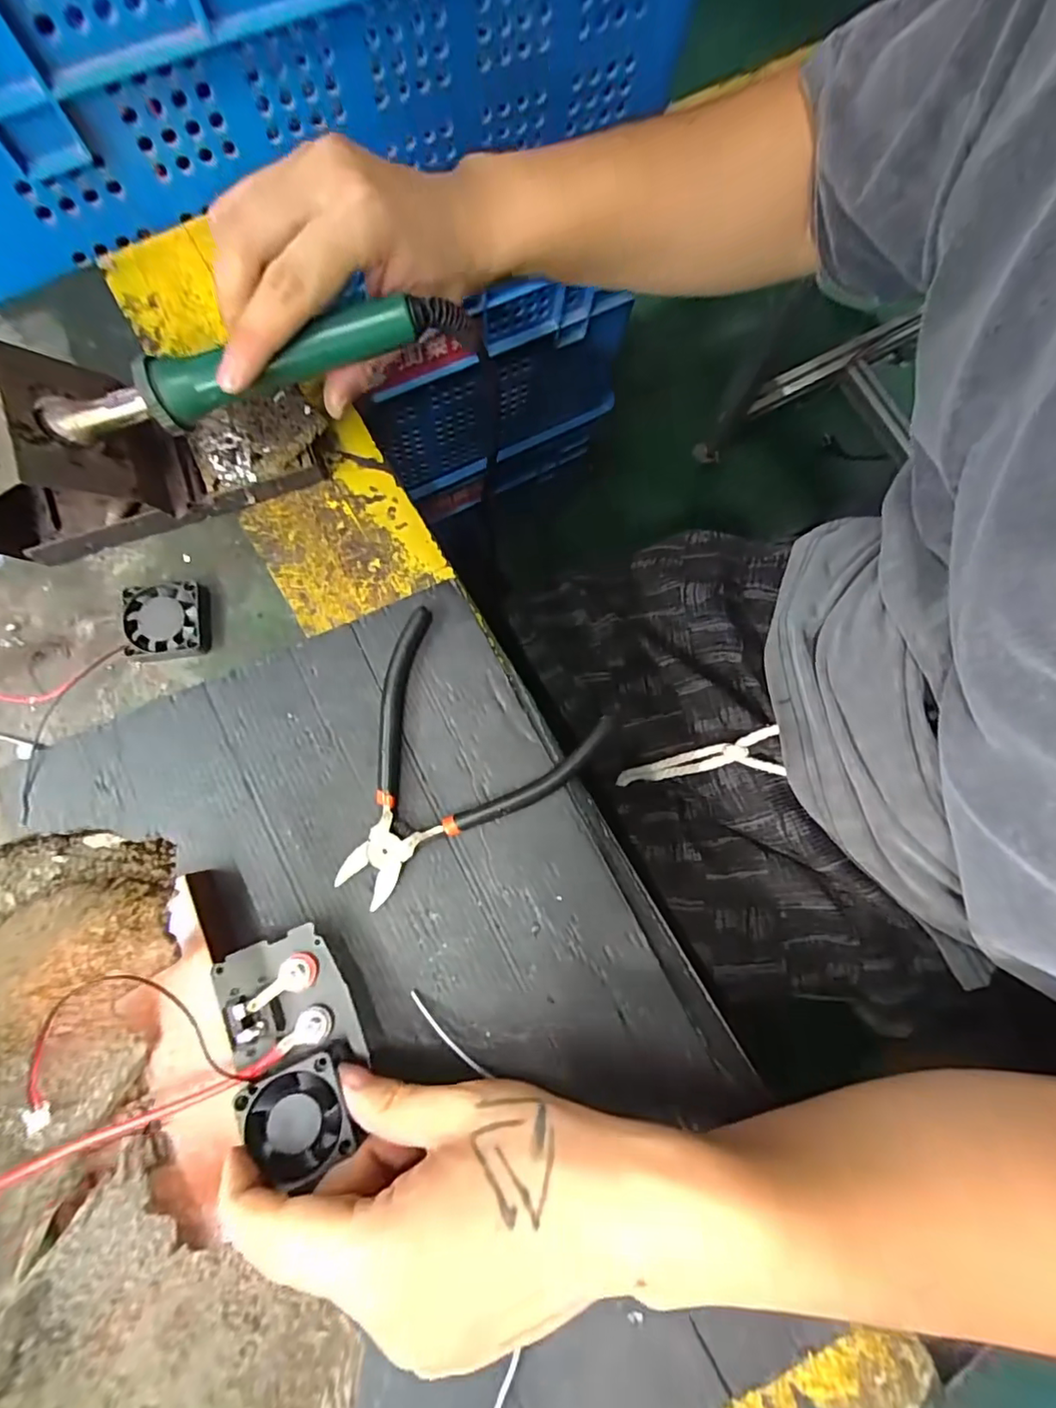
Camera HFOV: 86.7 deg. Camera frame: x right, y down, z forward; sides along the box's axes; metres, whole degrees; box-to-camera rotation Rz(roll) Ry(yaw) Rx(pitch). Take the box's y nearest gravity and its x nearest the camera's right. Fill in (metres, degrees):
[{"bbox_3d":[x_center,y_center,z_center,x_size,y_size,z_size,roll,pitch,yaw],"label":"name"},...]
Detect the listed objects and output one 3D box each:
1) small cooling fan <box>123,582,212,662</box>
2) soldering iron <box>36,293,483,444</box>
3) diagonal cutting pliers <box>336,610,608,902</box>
[{"bbox_3d":[-0.198,-0.045,0.306,0.040,0.012,0.041,-11,81,-5],"label":"small cooling fan"},{"bbox_3d":[-0.123,-0.154,0.259,0.201,0.025,0.024,-16,80,1],"label":"soldering iron"},{"bbox_3d":[-0.046,0.038,0.293,0.118,0.013,0.140,33,81,5],"label":"diagonal cutting pliers"}]

